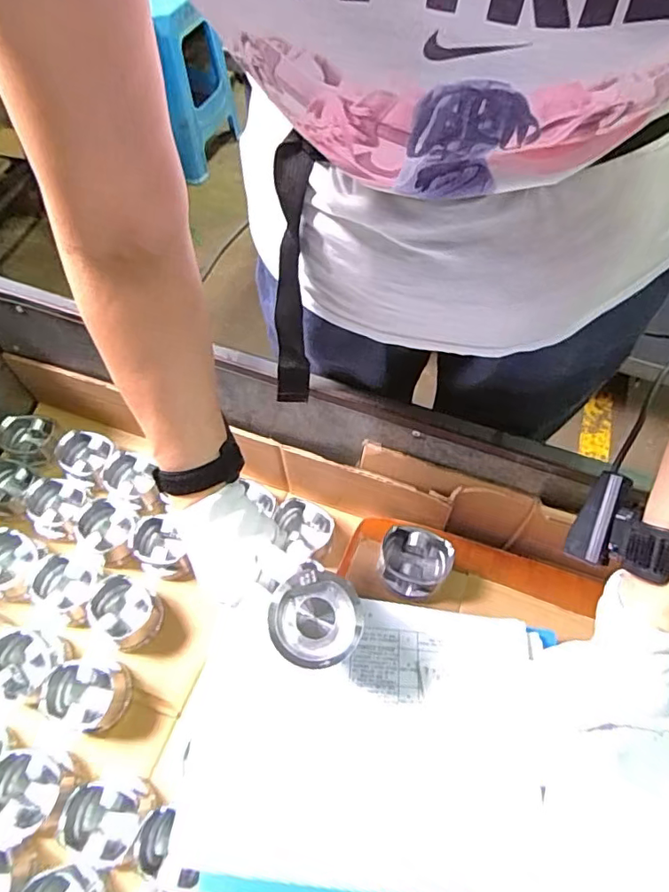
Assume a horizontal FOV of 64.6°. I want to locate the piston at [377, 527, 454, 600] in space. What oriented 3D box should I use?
[{"bbox_3d":[0.086,0.129,0.580,0.074,0.051,0.068,1,59,-1],"label":"piston"}]

